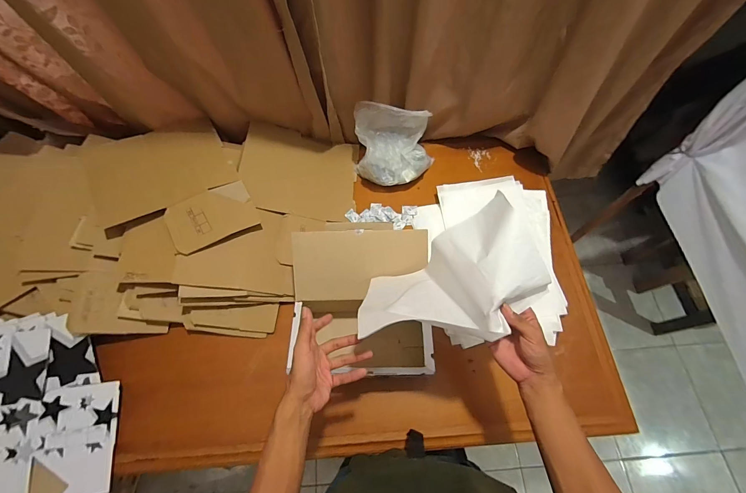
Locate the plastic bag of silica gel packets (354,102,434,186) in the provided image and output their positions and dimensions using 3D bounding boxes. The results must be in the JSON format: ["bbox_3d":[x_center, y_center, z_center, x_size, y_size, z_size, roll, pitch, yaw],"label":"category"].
[{"bbox_3d":[0.056,-0.266,0.835,0.198,0.155,0.155,2,66,2],"label":"plastic bag of silica gel packets"}]

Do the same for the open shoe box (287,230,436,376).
[{"bbox_3d":[-0.022,0.128,0.683,0.293,0.198,0.267,-2,66,0],"label":"open shoe box"}]

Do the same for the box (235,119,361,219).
[{"bbox_3d":[-0.196,-0.200,0.864,0.295,0.021,0.258,8,63,-17],"label":"box"}]

